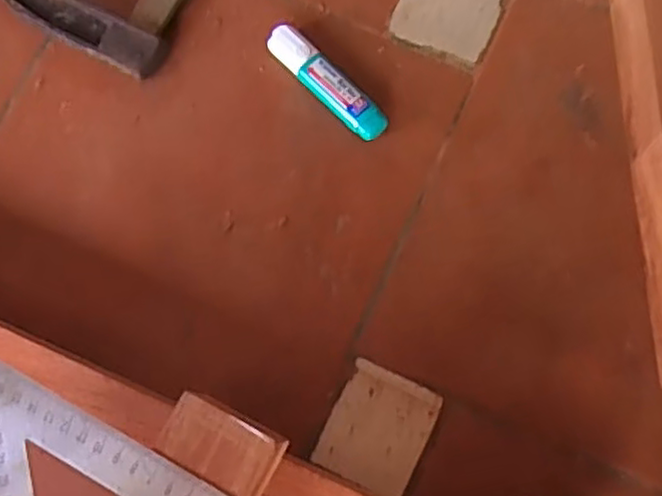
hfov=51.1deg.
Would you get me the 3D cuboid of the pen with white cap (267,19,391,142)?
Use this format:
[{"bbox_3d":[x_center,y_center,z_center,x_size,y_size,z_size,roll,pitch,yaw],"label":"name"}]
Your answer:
[{"bbox_3d":[-0.004,-0.118,0.491,0.024,0.019,0.105,-44,78,-9],"label":"pen with white cap"}]

